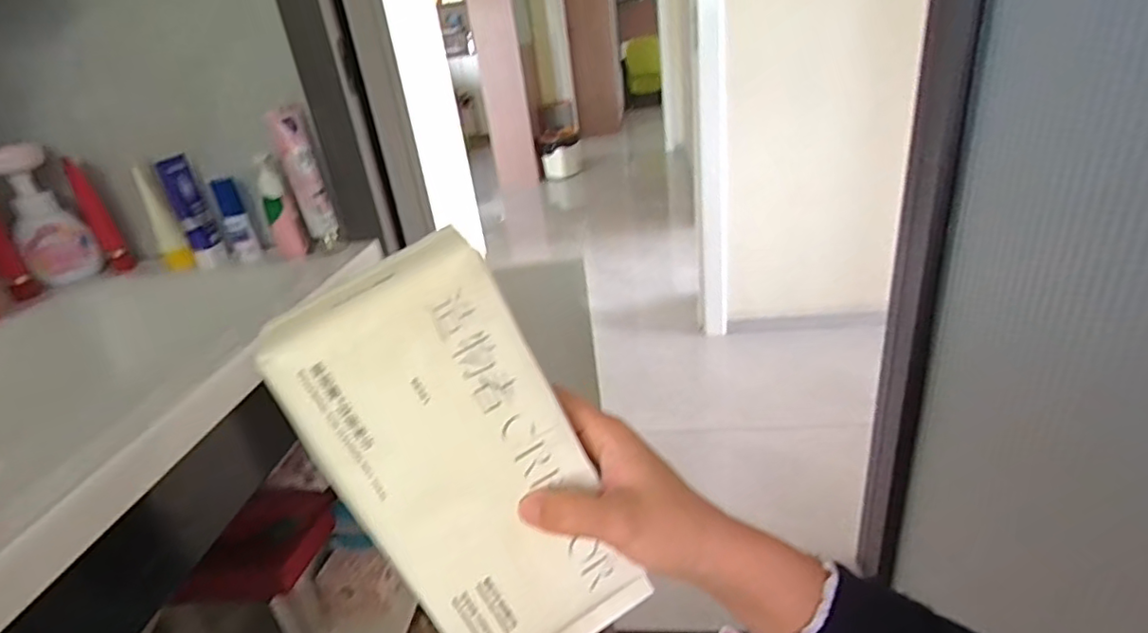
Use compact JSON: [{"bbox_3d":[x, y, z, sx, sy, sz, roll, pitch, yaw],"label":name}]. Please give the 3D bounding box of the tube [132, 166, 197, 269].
[{"bbox_3d":[-0.526,-0.123,0.745,0.030,0.128,0.049,-25,31,-31],"label":"tube"}]

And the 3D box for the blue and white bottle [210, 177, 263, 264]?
[{"bbox_3d":[-0.437,-0.124,0.757,0.032,0.108,0.026,-21,29,-26],"label":"blue and white bottle"}]

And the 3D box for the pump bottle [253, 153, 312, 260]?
[{"bbox_3d":[-0.366,-0.136,0.727,0.036,0.124,0.034,-22,30,-27],"label":"pump bottle"}]

